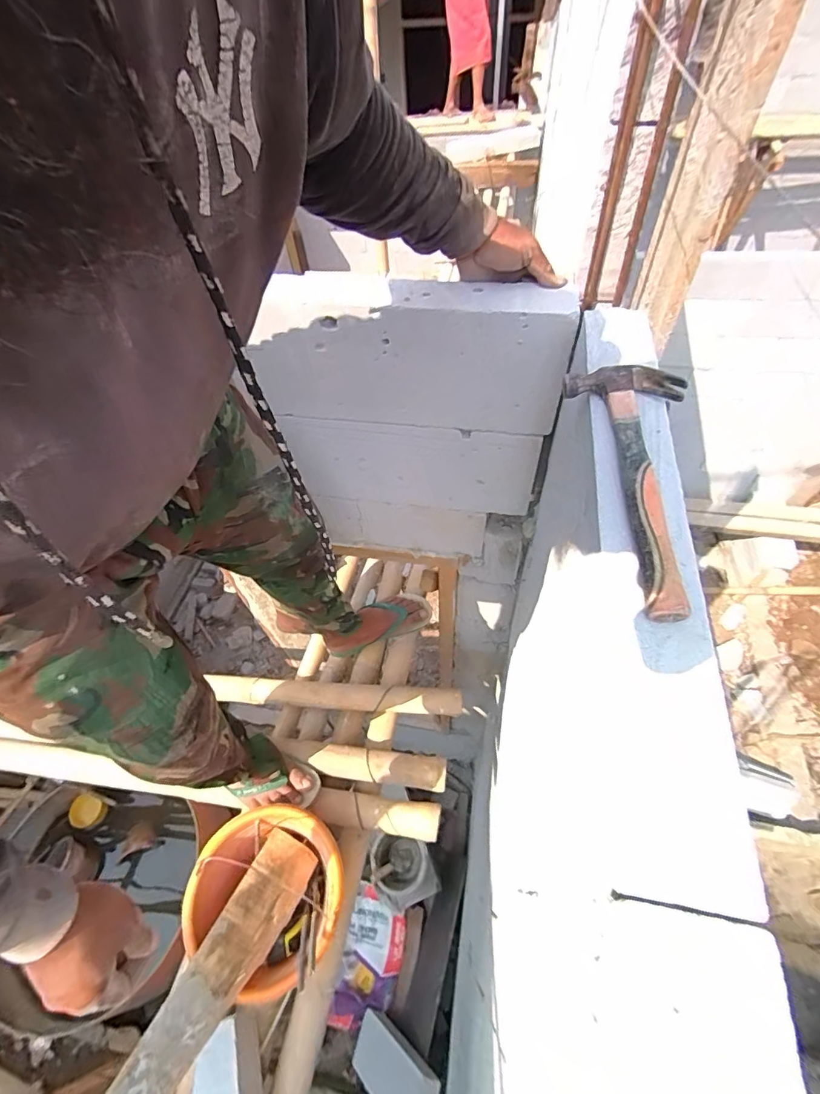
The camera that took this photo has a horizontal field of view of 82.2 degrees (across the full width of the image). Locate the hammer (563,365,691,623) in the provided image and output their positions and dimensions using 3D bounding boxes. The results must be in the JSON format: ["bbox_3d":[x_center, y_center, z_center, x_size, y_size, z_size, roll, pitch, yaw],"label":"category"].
[{"bbox_3d":[0.205,-0.066,0.401,0.099,0.026,0.272,0,55,4],"label":"hammer"}]

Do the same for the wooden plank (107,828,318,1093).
[{"bbox_3d":[-0.282,0.637,0.710,0.097,0.020,0.389,33,35,3],"label":"wooden plank"}]

